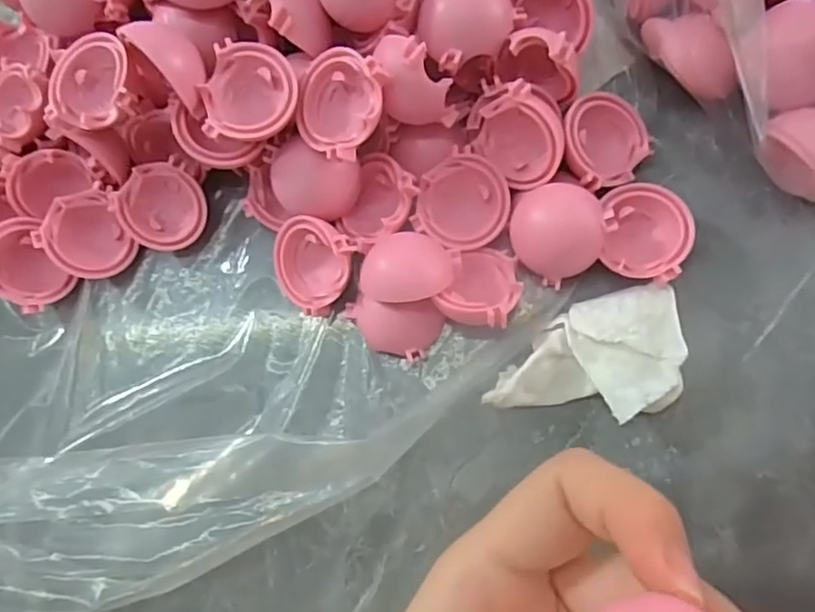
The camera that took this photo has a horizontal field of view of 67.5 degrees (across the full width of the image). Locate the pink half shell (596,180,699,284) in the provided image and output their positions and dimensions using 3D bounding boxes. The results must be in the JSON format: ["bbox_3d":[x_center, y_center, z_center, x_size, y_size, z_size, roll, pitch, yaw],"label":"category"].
[{"bbox_3d":[0.074,-0.022,0.191,0.025,0.016,0.030,2,80,6],"label":"pink half shell"}]

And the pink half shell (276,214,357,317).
[{"bbox_3d":[-0.031,-0.015,0.199,0.029,0.011,0.029,15,116,34],"label":"pink half shell"}]

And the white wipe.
[{"bbox_3d":[0.055,0.017,0.188,0.060,0.014,0.036,-14,79,3],"label":"white wipe"}]

